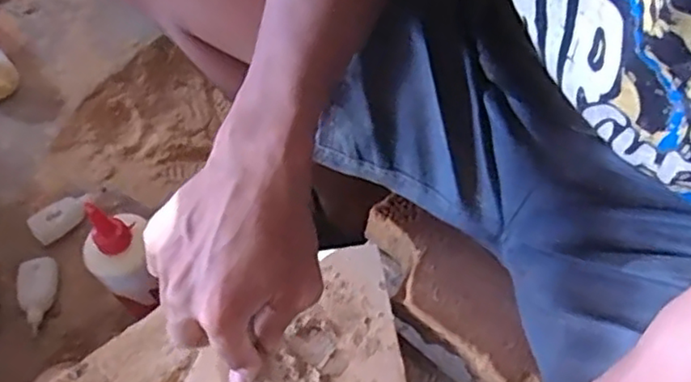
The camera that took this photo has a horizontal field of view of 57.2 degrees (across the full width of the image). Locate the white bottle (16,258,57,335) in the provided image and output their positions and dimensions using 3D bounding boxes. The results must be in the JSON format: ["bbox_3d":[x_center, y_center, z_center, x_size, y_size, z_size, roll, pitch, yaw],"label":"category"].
[{"bbox_3d":[-0.357,0.119,0.733,0.042,0.020,0.083,-12,58,-3],"label":"white bottle"}]

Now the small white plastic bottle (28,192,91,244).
[{"bbox_3d":[-0.354,0.029,0.793,0.039,0.025,0.080,36,64,20],"label":"small white plastic bottle"}]

